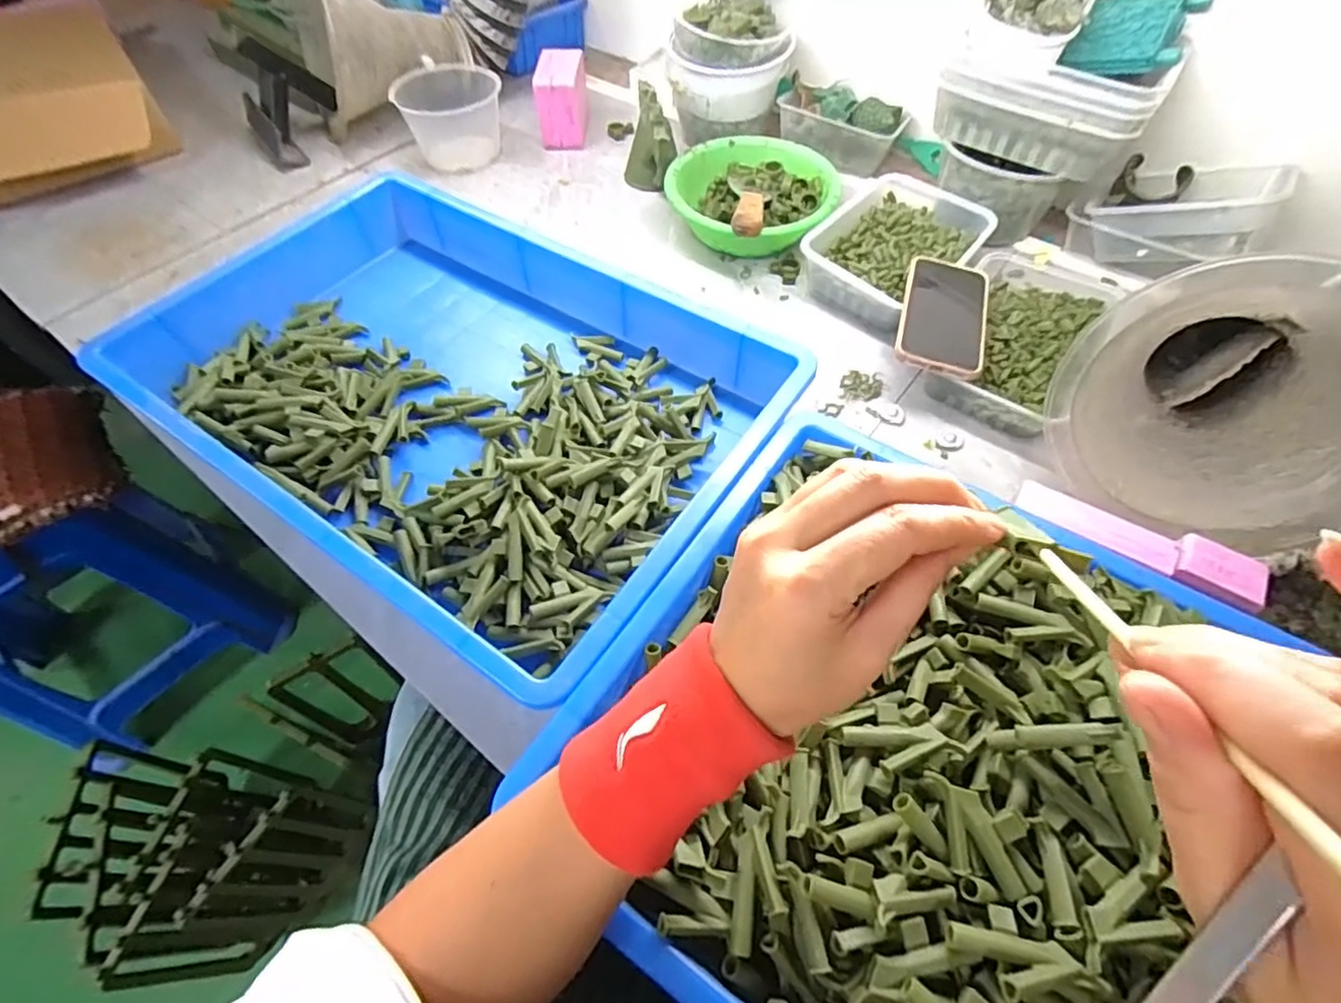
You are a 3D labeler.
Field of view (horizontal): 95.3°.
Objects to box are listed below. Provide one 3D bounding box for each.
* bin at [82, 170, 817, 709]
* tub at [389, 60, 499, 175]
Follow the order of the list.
[{"bbox_3d":[-0.204,-0.109,0.570,0.568,0.086,0.364,30,62,18],"label":"bin"},{"bbox_3d":[-0.306,-0.544,0.854,0.137,0.083,0.128,0,57,0],"label":"tub"}]

